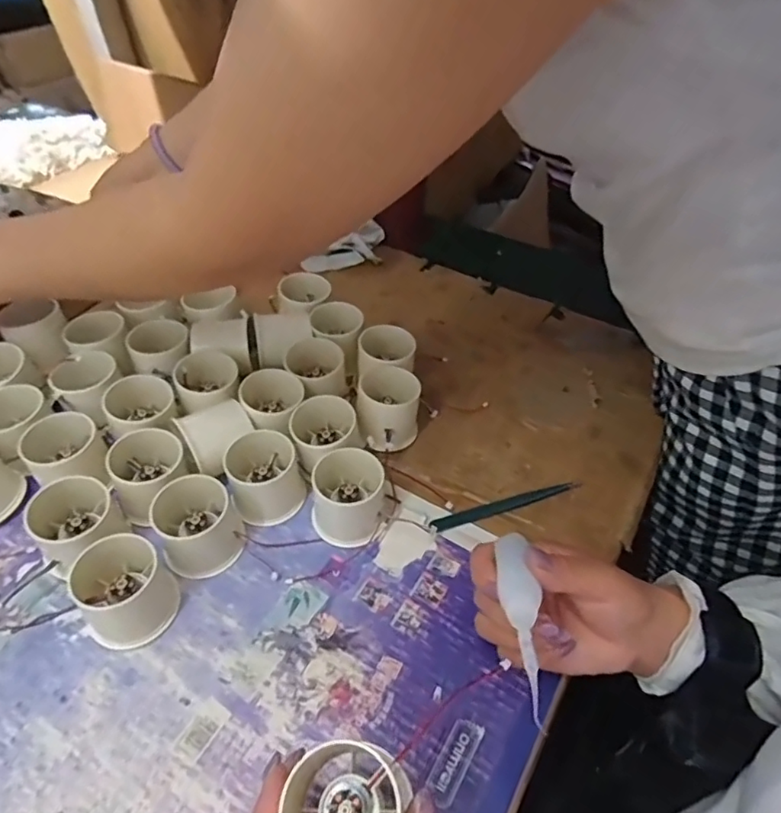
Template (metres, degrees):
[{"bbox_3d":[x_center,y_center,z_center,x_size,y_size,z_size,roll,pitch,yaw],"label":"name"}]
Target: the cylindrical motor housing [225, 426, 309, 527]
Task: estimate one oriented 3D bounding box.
[{"bbox_3d":[-0.096,0.052,0.424,0.053,0.045,0.062,-17,49,-17],"label":"cylindrical motor housing"}]

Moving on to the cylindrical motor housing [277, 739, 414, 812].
[{"bbox_3d":[-0.022,0.183,0.249,0.051,0.044,0.051,10,46,8],"label":"cylindrical motor housing"}]

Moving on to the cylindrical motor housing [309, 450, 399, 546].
[{"bbox_3d":[-0.028,0.063,0.415,0.061,0.044,0.064,1,46,-1],"label":"cylindrical motor housing"}]

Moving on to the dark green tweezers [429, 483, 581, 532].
[{"bbox_3d":[0.091,0.075,0.429,0.120,0.007,0.013,-11,47,-12],"label":"dark green tweezers"}]

